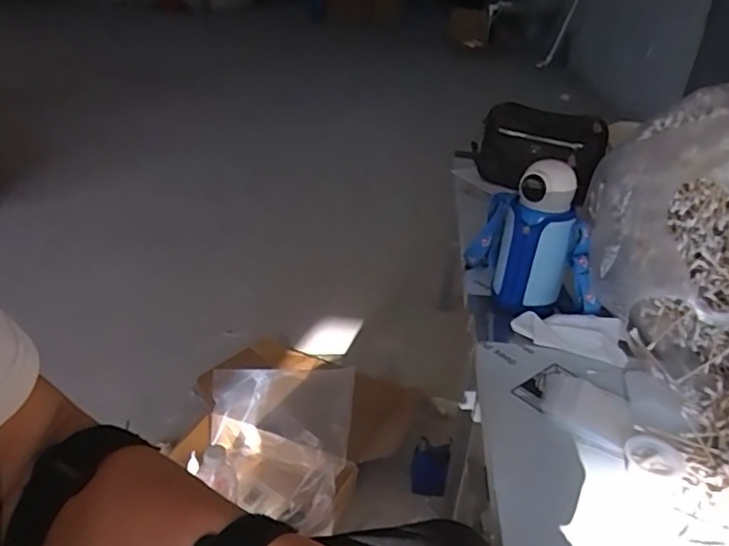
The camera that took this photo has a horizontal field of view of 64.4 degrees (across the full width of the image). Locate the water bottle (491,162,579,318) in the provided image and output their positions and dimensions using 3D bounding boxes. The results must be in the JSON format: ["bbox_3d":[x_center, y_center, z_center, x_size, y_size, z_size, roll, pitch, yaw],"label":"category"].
[{"bbox_3d":[0.235,-0.047,0.789,0.097,0.197,0.080,14,31,18],"label":"water bottle"}]

